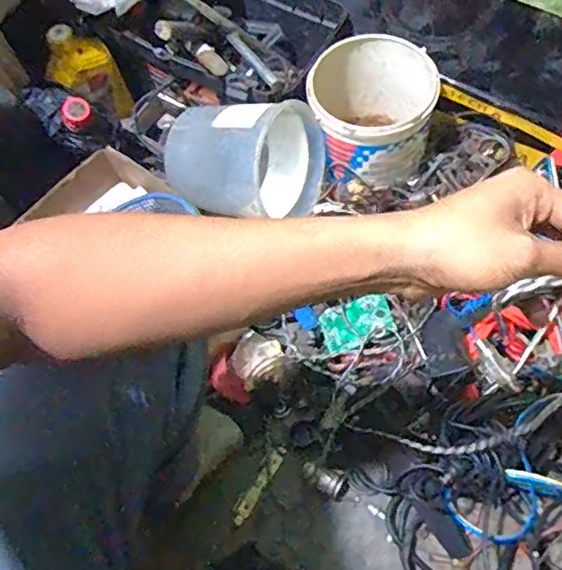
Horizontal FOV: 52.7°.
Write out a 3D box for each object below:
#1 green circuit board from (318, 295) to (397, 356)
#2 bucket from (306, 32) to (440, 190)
[{"bbox_3d":[0.108,0.055,0.816,0.099,0.011,0.071,-26,55,14],"label":"green circuit board"},{"bbox_3d":[0.135,-0.262,0.892,0.180,0.174,0.202,6,68,5],"label":"bucket"}]

